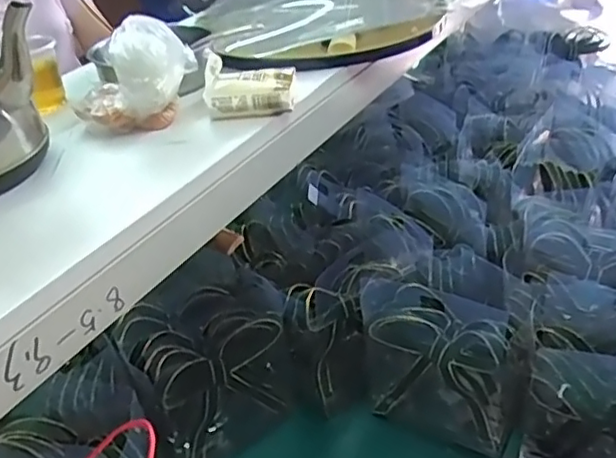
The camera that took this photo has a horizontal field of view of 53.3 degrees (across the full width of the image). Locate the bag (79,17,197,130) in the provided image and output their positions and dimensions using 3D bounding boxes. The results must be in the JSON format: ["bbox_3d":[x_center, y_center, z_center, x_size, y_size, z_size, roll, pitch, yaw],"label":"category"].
[{"bbox_3d":[-0.149,-0.131,0.524,0.104,0.081,0.051,-16,36,-12],"label":"bag"}]

